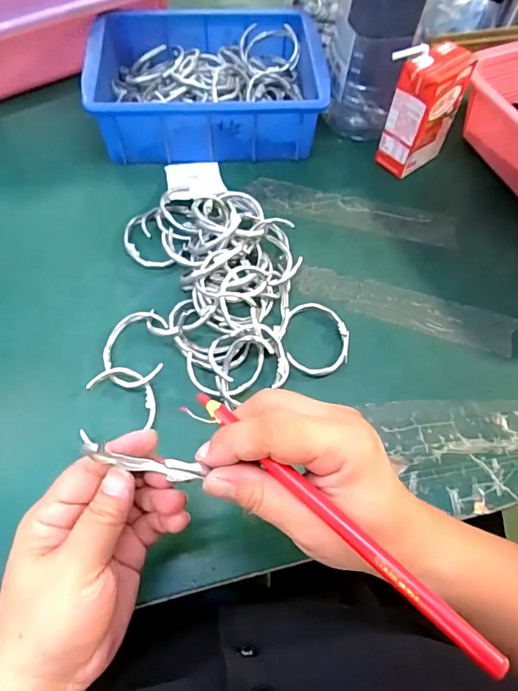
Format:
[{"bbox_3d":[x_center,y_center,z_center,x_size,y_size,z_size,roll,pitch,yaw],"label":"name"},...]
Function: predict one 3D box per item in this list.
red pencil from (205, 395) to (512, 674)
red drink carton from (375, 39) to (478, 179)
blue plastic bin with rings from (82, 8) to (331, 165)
[{"bbox_3d":[0.028,0.073,0.193,0.009,0.004,0.166,-41,64,-21],"label":"red pencil"},{"bbox_3d":[0.166,-0.238,0.451,0.075,0.116,0.043,-31,67,-17],"label":"red drink carton"},{"bbox_3d":[-0.053,-0.289,0.490,0.233,0.074,0.166,-3,62,-4],"label":"blue plastic bin with rings"}]

